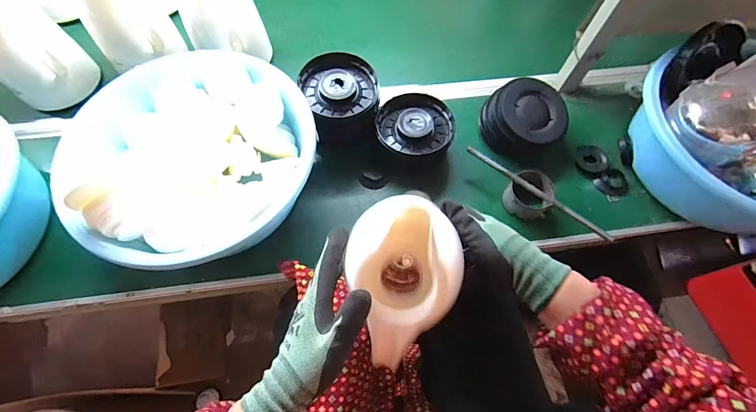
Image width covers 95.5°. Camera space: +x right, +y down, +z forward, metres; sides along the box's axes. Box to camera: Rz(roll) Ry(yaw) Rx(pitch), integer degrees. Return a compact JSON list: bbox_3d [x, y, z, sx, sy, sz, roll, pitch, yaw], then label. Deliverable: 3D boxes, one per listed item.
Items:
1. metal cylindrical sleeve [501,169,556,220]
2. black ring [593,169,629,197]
[{"bbox_3d":[0.274,-0.026,0.633,0.079,0.056,0.084,1,66,-2],"label":"metal cylindrical sleeve"},{"bbox_3d":[0.468,-0.045,0.683,0.064,0.012,0.057,-31,71,-15],"label":"black ring"}]

